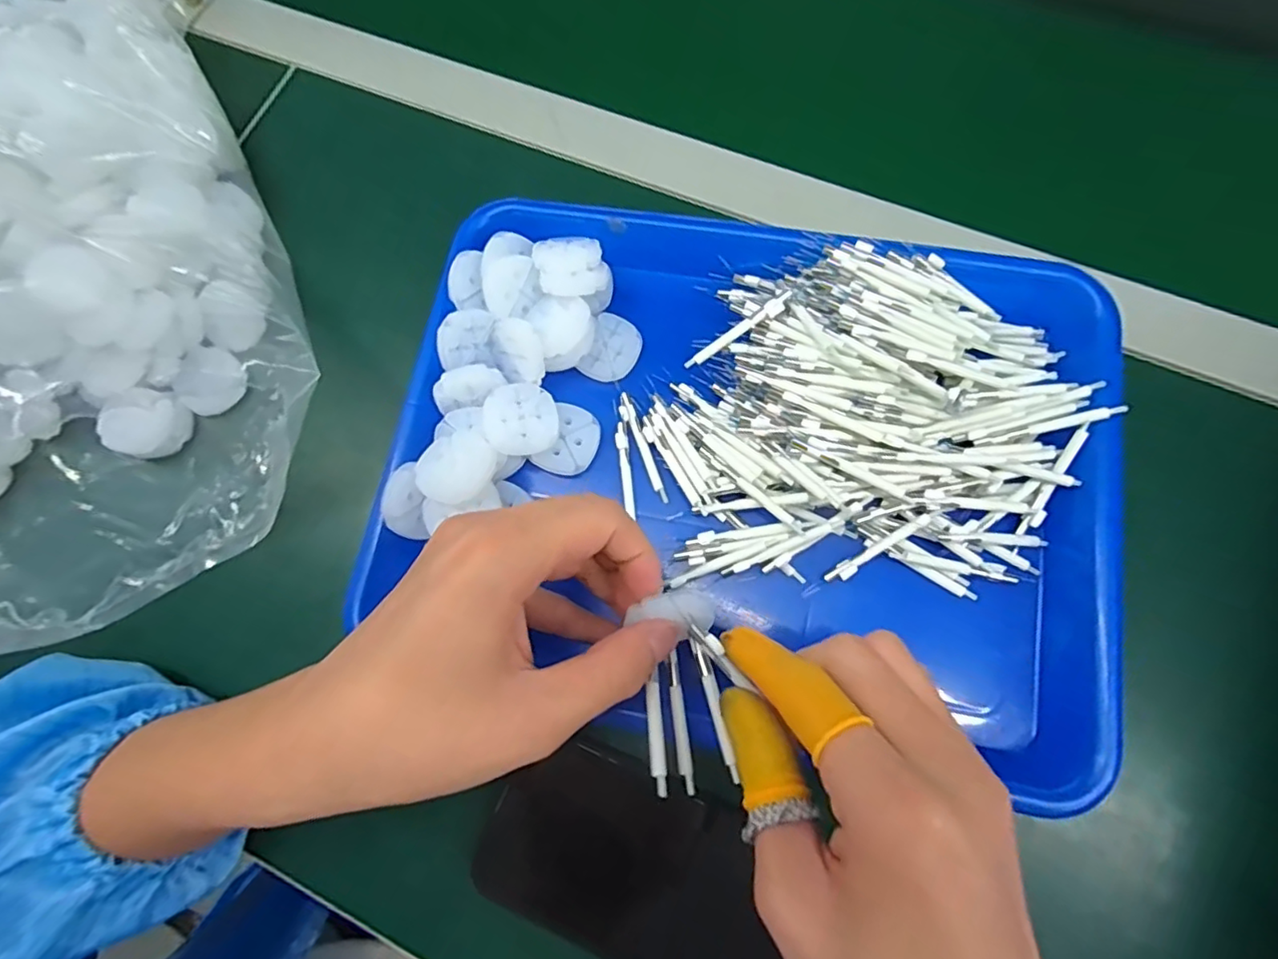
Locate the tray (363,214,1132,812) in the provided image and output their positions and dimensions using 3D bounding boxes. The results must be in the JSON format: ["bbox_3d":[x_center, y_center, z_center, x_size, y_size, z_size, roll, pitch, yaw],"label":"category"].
[{"bbox_3d":[0.051,-0.014,0.274,0.321,0.042,0.229,11,77,6],"label":"tray"}]

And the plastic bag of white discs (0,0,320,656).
[{"bbox_3d":[-0.321,-0.095,0.294,0.251,0.097,0.333,-24,75,-3],"label":"plastic bag of white discs"}]

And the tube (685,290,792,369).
[{"bbox_3d":[0.047,-0.070,0.279,0.057,0.004,0.007,-34,77,7],"label":"tube"}]

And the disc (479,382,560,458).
[{"bbox_3d":[-0.056,-0.029,0.280,0.035,0.004,0.035,2,81,-15],"label":"disc"}]

